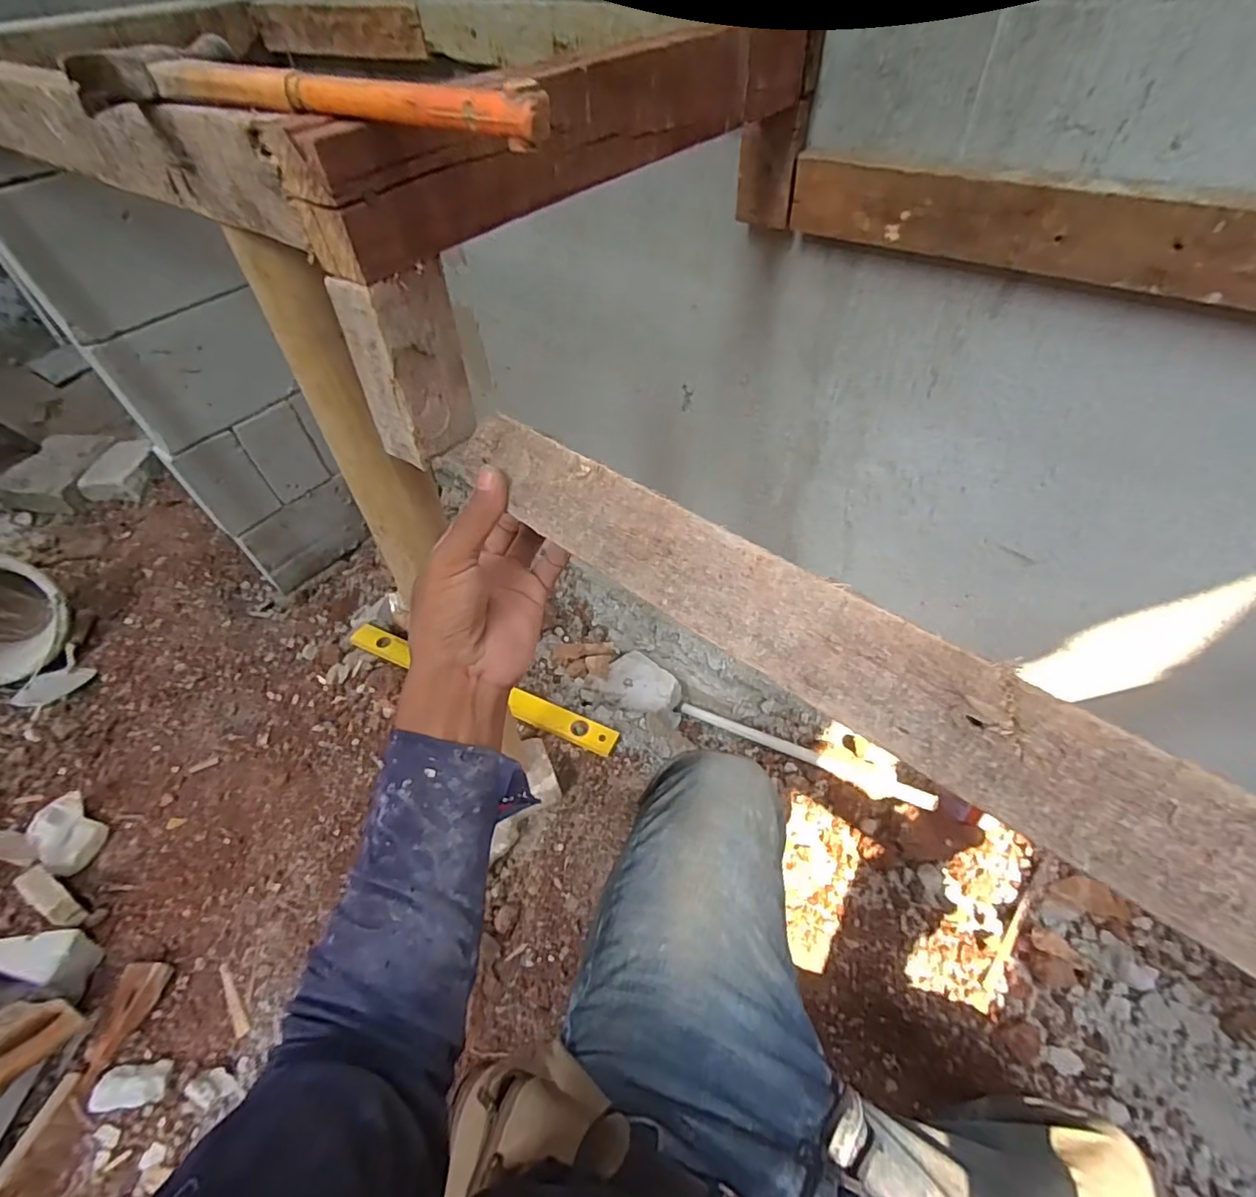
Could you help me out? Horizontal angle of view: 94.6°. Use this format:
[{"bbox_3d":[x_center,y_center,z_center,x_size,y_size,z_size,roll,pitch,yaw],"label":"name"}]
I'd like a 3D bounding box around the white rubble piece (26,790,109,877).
[{"bbox_3d":[-0.917,0.385,0.946,0.130,0.038,0.085,32,59,26],"label":"white rubble piece"}]

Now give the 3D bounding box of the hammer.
[{"bbox_3d":[-0.141,-0.222,0.254,0.244,0.020,0.076,25,56,22],"label":"hammer"}]

